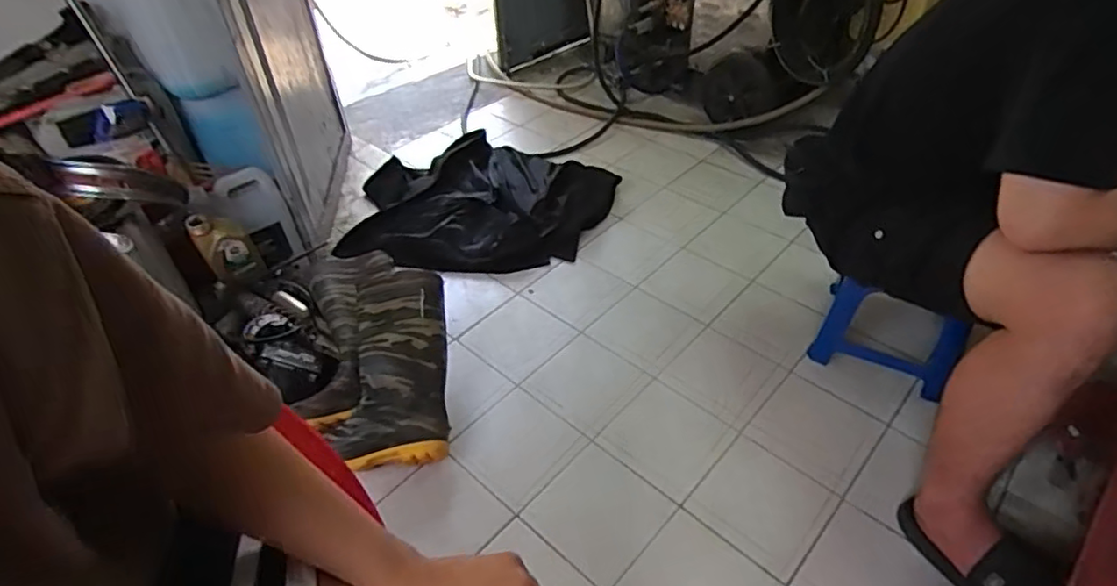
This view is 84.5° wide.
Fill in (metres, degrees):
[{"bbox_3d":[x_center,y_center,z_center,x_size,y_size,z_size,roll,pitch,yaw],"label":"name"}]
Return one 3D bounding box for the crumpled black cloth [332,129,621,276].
[{"bbox_3d":[-0.202,-0.254,1.694,0.684,0.094,0.528,2,43,6],"label":"crumpled black cloth"}]

